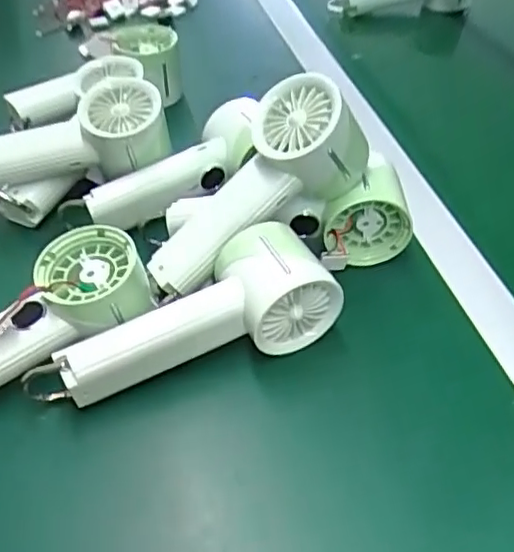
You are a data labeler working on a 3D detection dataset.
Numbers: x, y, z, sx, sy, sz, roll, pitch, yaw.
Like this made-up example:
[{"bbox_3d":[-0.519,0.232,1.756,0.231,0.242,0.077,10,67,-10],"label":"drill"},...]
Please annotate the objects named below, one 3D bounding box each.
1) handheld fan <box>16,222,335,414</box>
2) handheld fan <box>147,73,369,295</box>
[{"bbox_3d":[-0.046,0.021,0.384,0.193,0.065,0.063,-16,48,-16],"label":"handheld fan"},{"bbox_3d":[0.002,-0.058,0.443,0.176,0.076,0.071,-41,45,19],"label":"handheld fan"}]

